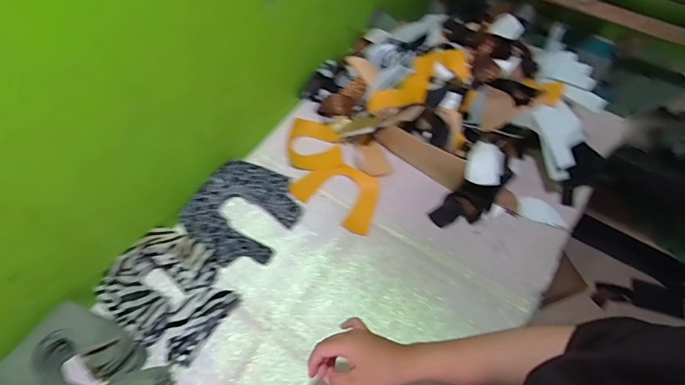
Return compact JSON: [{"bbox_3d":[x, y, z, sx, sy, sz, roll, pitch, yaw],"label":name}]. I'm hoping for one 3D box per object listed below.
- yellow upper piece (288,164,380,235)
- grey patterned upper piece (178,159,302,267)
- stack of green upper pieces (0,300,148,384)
[{"bbox_3d":[-0.005,-0.002,0.785,0.170,0.009,0.116,26,65,16],"label":"yellow upper piece"},{"bbox_3d":[-0.183,0.034,0.750,0.180,0.036,0.194,28,62,17],"label":"grey patterned upper piece"},{"bbox_3d":[-0.403,0.255,0.599,0.149,0.061,0.157,34,64,20],"label":"stack of green upper pieces"}]

